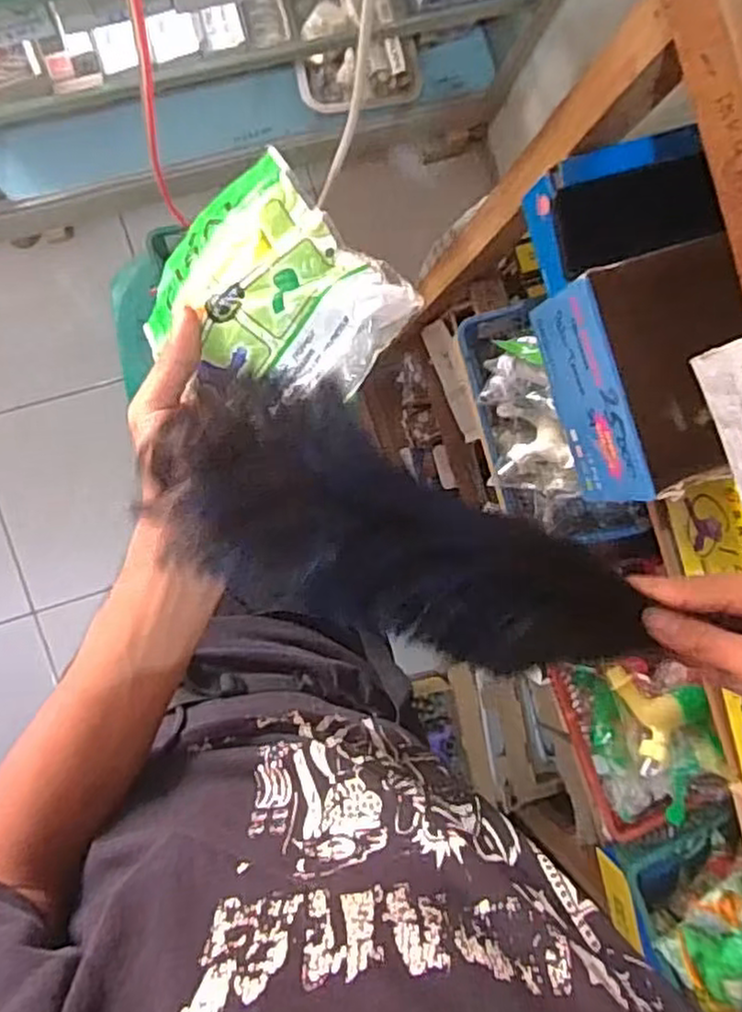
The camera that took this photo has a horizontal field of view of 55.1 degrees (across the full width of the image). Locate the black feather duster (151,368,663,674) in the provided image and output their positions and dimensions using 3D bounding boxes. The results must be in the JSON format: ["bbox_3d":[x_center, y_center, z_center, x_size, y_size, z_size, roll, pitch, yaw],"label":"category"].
[{"bbox_3d":[0.023,0.021,0.378,0.253,0.044,0.099,25,86,-11],"label":"black feather duster"}]

